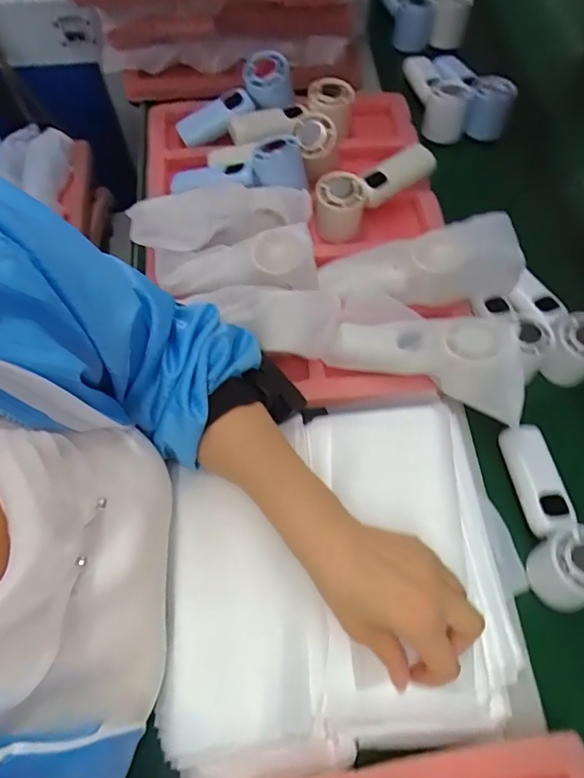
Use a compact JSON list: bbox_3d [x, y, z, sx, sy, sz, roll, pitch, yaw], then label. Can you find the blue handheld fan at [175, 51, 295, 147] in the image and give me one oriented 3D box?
[{"bbox_3d":[-0.072,-0.354,0.599,0.154,0.056,0.079,-21,63,17],"label":"blue handheld fan"}]

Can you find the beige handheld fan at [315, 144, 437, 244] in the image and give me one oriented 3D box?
[{"bbox_3d":[0.090,-0.229,0.555,0.149,0.054,0.053,-34,68,-15],"label":"beige handheld fan"}]

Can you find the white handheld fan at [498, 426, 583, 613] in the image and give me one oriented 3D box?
[{"bbox_3d":[0.228,0.109,0.423,0.051,0.054,0.151,-7,64,-3],"label":"white handheld fan"}]

